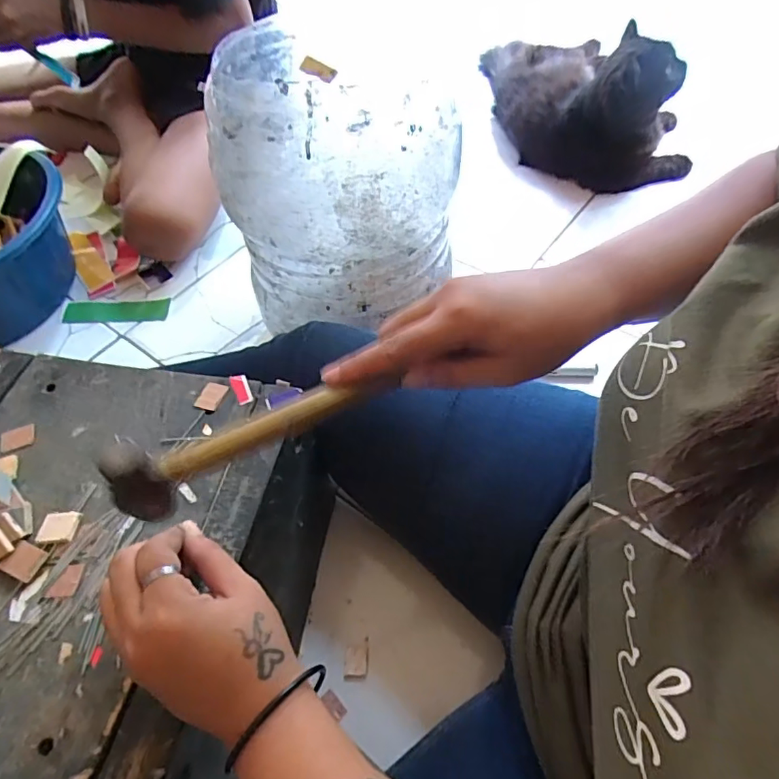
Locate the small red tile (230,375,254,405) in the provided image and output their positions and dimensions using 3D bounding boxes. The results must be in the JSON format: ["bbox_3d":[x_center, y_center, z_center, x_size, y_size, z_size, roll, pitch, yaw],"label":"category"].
[{"bbox_3d":[-0.116,-0.002,0.400,0.012,0.004,0.031,-23,57,-12],"label":"small red tile"}]

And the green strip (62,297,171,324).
[{"bbox_3d":[-0.402,-0.116,0.756,0.153,0.006,0.044,-1,59,2],"label":"green strip"}]

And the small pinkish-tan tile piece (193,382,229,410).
[{"bbox_3d":[-0.139,0.005,0.398,0.020,0.004,0.023,16,57,14],"label":"small pinkish-tan tile piece"}]

